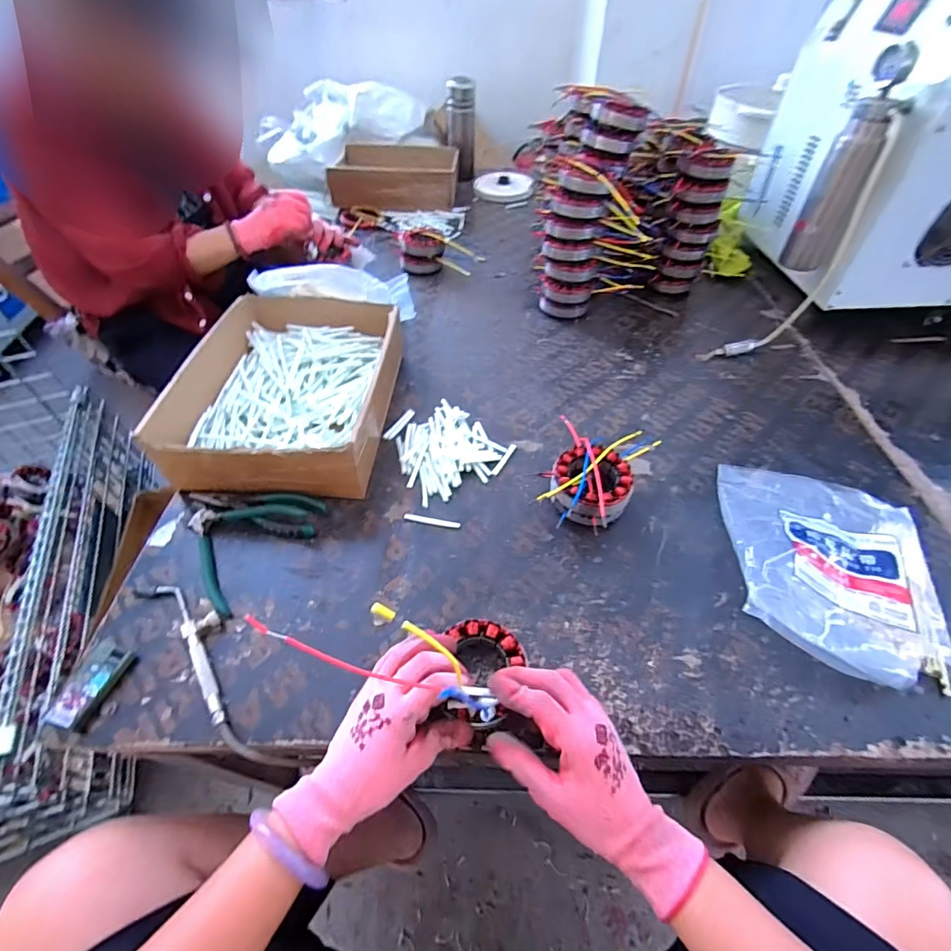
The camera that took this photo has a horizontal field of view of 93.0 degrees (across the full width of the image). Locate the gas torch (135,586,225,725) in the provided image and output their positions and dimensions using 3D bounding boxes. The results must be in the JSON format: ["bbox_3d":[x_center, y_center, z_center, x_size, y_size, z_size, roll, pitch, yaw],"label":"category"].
[{"bbox_3d":[-0.269,0.151,0.432,0.179,0.012,0.046,35,58,26],"label":"gas torch"}]

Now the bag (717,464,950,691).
[{"bbox_3d":[0.373,0.080,0.473,0.198,0.059,0.248,16,51,13],"label":"bag"}]

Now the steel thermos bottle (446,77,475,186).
[{"bbox_3d":[-0.038,-0.924,1.230,0.077,0.235,0.058,-2,49,-2],"label":"steel thermos bottle"}]

